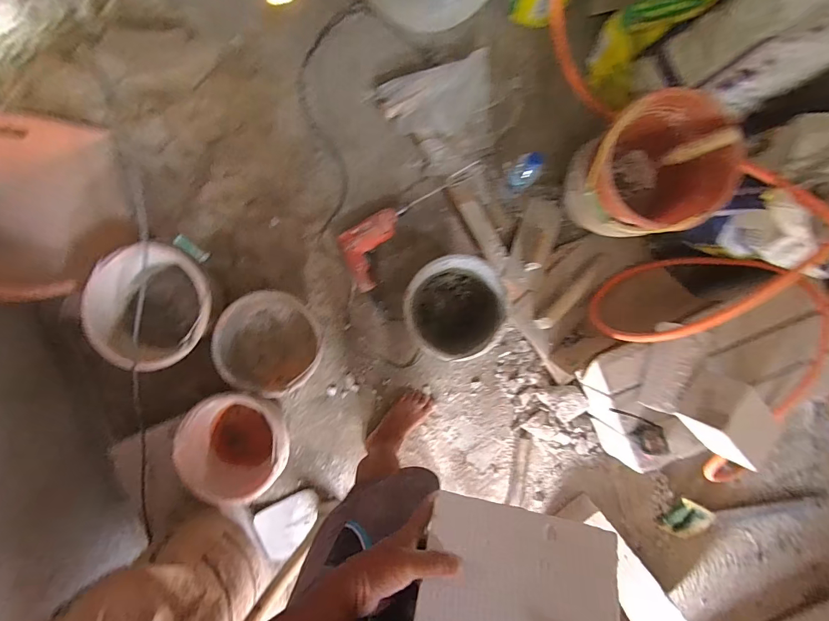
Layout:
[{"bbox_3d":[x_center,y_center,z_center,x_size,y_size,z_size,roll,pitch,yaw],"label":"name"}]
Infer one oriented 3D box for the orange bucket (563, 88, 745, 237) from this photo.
[{"bbox_3d":[0.513,-0.297,0.893,0.289,0.238,0.255,-17,92,-2],"label":"orange bucket"}]

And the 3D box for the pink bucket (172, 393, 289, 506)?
[{"bbox_3d":[-0.436,0.347,1.008,0.255,0.186,0.295,-8,91,-3],"label":"pink bucket"}]

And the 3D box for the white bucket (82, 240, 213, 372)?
[{"bbox_3d":[-0.607,-0.007,0.975,0.256,0.217,0.277,0,90,-3],"label":"white bucket"}]

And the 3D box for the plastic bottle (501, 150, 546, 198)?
[{"bbox_3d":[0.266,-0.342,1.027,0.080,0.192,0.063,43,88,-3],"label":"plastic bottle"}]

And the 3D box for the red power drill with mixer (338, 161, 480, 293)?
[{"bbox_3d":[-0.014,-0.258,1.084,0.463,0.059,0.165,-42,92,-2],"label":"red power drill with mixer"}]

